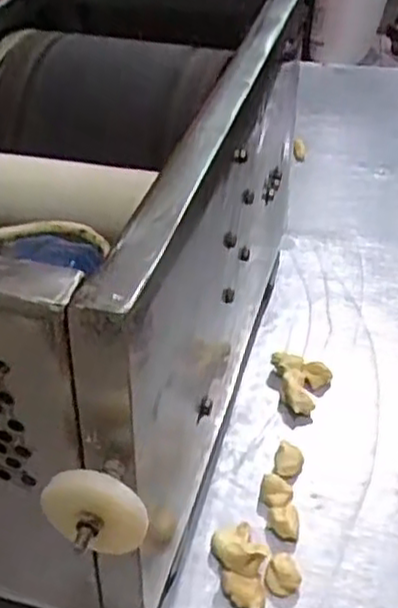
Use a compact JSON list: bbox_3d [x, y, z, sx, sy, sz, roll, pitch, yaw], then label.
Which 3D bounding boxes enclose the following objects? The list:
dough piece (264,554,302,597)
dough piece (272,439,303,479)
[{"bbox_3d":[0.072,0.231,0.613,0.029,0.016,0.034,11,40,12],"label":"dough piece"},{"bbox_3d":[0.088,0.155,0.705,0.026,0.014,0.041,9,39,10],"label":"dough piece"}]

